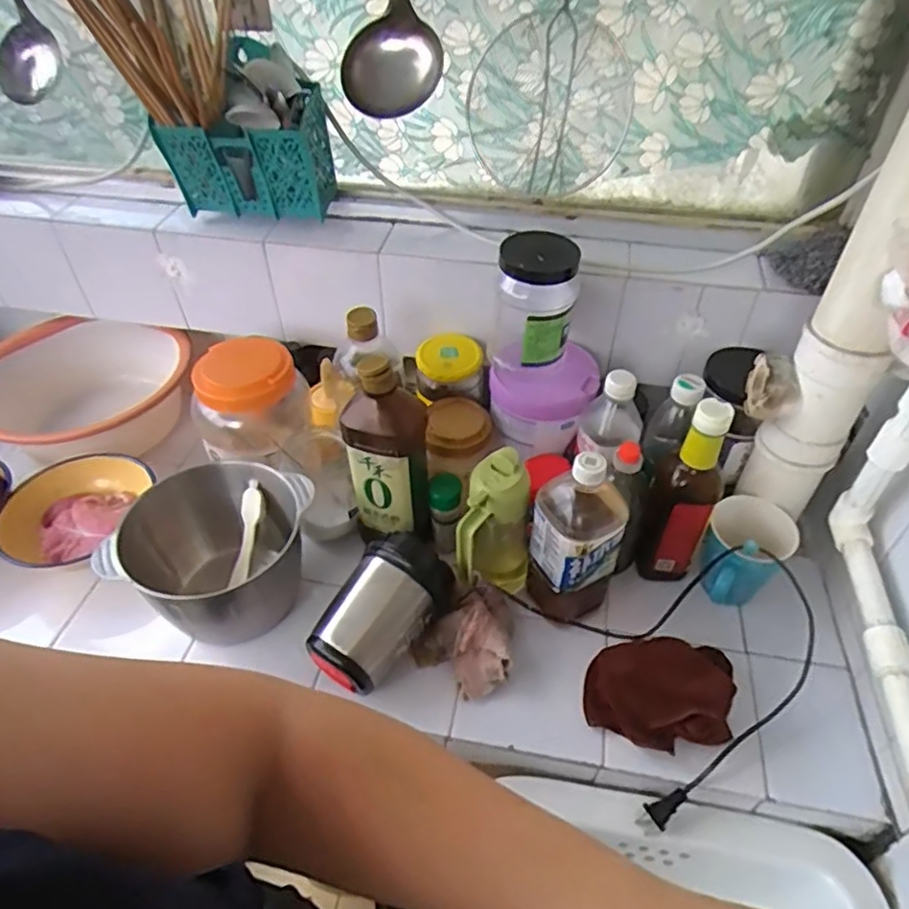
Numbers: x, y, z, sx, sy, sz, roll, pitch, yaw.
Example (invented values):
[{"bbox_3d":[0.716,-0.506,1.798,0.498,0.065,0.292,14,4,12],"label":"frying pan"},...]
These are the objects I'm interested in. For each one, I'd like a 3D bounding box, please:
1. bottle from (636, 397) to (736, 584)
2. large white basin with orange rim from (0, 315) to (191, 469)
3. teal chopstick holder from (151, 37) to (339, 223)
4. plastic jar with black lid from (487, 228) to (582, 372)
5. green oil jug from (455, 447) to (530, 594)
[{"bbox_3d":[0.247,0.050,0.687,0.072,0.249,0.058,22,48,21],"label":"bottle"},{"bbox_3d":[-0.530,-0.080,0.925,0.320,0.114,0.273,31,52,28],"label":"large white basin with orange rim"},{"bbox_3d":[-0.243,-0.371,0.754,0.187,0.165,0.114,13,46,13],"label":"teal chopstick holder"},{"bbox_3d":[0.087,-0.166,0.719,0.074,0.158,0.080,0,44,0],"label":"plastic jar with black lid"},{"bbox_3d":[0.045,0.087,0.691,0.075,0.181,0.085,8,45,8],"label":"green oil jug"}]

